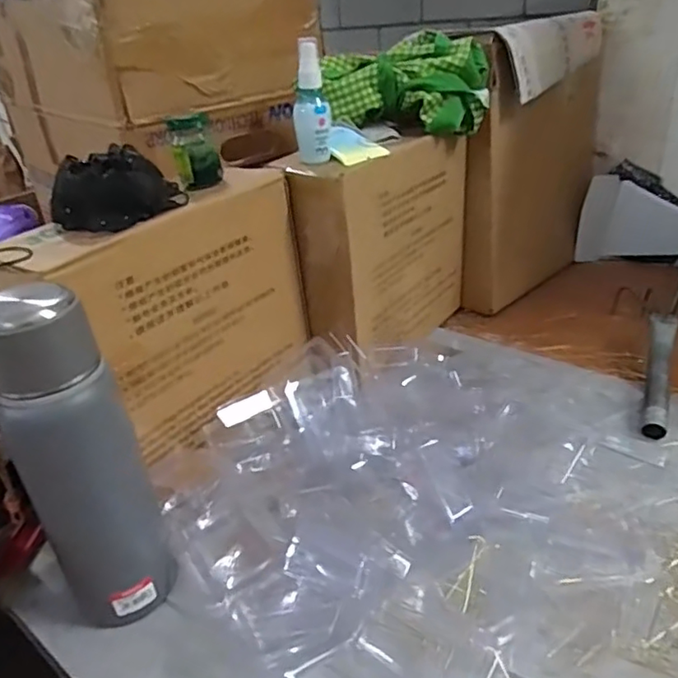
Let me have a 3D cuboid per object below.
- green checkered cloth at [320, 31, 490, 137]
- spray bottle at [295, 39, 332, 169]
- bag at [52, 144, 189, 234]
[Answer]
[{"bbox_3d":[0.076,-0.303,0.720,0.206,0.095,0.088,-4,29,3],"label":"green checkered cloth"},{"bbox_3d":[-0.028,-0.246,0.619,0.034,0.116,0.043,-5,29,2],"label":"spray bottle"},{"bbox_3d":[-0.191,-0.132,0.515,0.067,0.051,0.095,19,37,36],"label":"bag"}]

